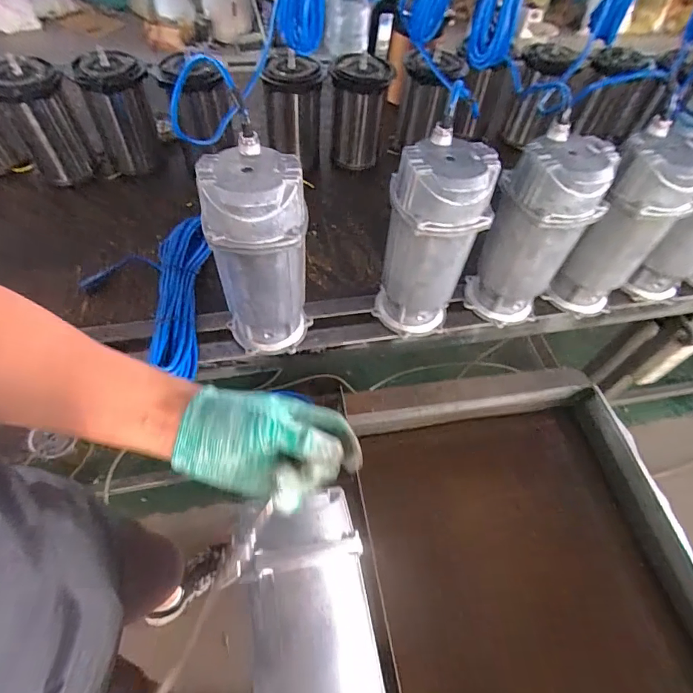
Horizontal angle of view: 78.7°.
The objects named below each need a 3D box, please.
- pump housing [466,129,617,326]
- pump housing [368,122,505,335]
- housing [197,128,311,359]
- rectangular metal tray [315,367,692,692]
[{"bbox_3d":[0.289,-0.174,0.680,0.120,0.293,0.124,-8,57,-10],"label":"pump housing"},{"bbox_3d":[0.121,-0.148,0.647,0.133,0.290,0.111,17,56,7],"label":"pump housing"},{"bbox_3d":[-0.122,-0.120,0.607,0.126,0.291,0.114,-8,57,-10],"label":"housing"},{"bbox_3d":[0.222,0.432,0.578,0.572,0.245,0.755,-8,57,-10],"label":"rectangular metal tray"}]

